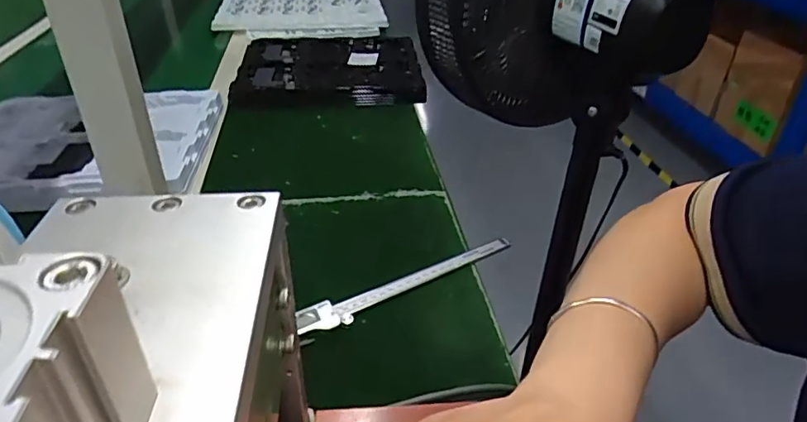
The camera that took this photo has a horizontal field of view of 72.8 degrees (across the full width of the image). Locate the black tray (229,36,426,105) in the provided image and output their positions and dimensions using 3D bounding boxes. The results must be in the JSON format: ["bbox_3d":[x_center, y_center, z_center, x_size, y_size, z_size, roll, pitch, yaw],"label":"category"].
[{"bbox_3d":[-0.132,-0.270,1.022,0.322,0.049,0.361,0,33,-3],"label":"black tray"}]

